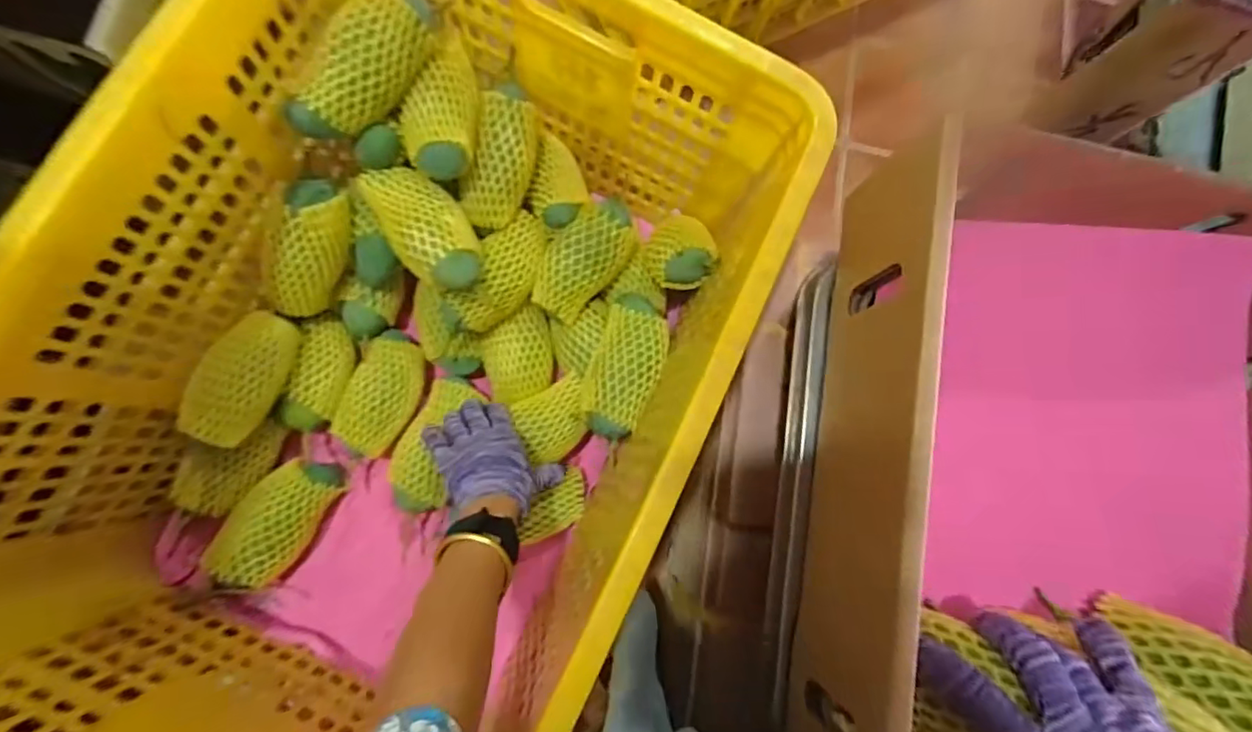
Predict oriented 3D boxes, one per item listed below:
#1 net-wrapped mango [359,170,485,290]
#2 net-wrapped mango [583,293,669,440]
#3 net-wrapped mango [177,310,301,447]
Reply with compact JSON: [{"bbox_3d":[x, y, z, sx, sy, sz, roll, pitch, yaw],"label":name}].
[{"bbox_3d":[-0.178,-0.124,0.516,0.065,0.059,0.127,-31,87,-10],"label":"net-wrapped mango"},{"bbox_3d":[-0.002,0.000,0.562,0.061,0.061,0.137,20,81,-4],"label":"net-wrapped mango"},{"bbox_3d":[-0.347,0.009,0.522,0.055,0.070,0.119,16,81,-4],"label":"net-wrapped mango"}]

